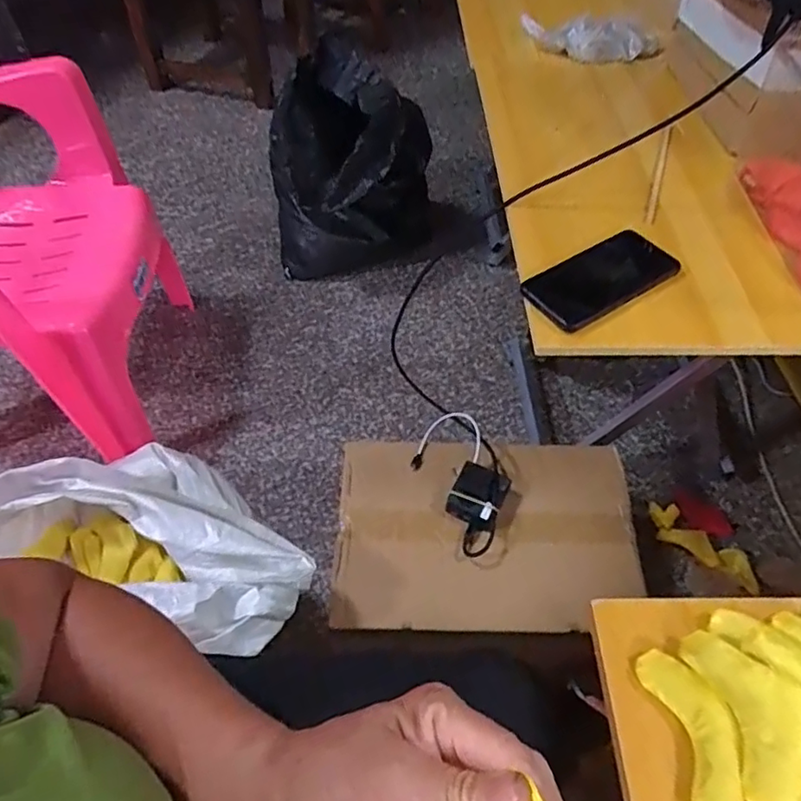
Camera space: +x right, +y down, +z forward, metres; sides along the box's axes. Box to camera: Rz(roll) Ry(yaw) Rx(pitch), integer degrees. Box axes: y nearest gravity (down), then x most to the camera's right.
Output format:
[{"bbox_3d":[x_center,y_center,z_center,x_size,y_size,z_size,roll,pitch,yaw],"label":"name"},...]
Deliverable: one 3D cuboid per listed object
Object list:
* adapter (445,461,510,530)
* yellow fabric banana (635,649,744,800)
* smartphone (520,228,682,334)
[{"bbox_3d":[0.108,0.138,0.836,0.072,0.027,0.089,21,56,14],"label":"adapter"},{"bbox_3d":[0.196,0.218,0.387,0.040,0.020,0.104,-8,54,-7],"label":"yellow fabric banana"},{"bbox_3d":[0.206,-0.126,0.595,0.165,0.009,0.076,-31,60,-21],"label":"smartphone"}]

